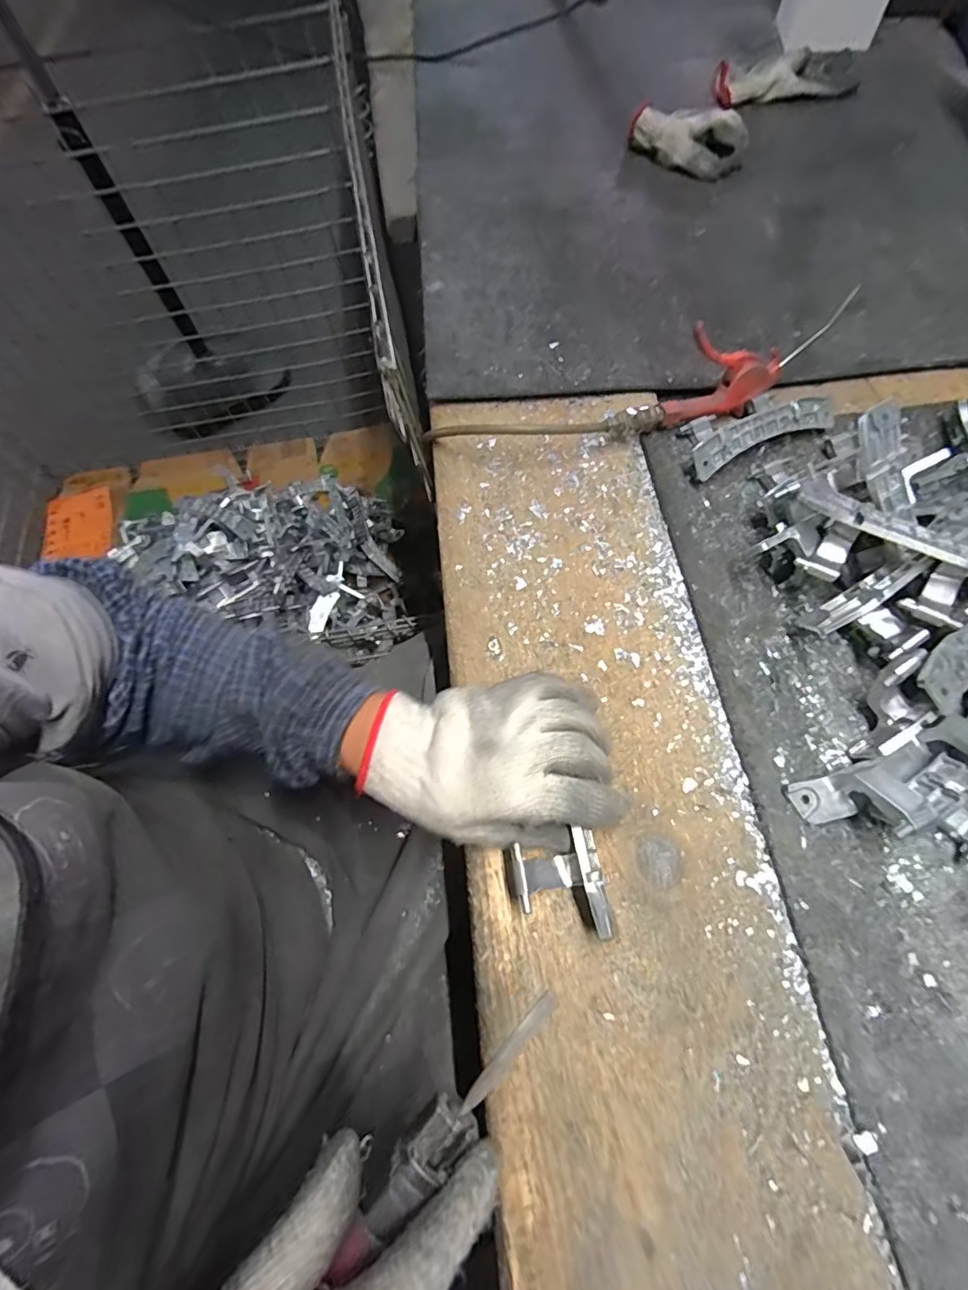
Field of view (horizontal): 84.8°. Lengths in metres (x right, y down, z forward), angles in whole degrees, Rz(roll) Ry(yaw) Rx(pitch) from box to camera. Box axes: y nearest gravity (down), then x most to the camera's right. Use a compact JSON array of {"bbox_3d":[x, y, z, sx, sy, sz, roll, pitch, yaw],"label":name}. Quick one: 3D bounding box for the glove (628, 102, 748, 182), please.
[{"bbox_3d":[0.277,-0.691,0.718,0.165,0.043,0.081,41,73,19],"label":"glove"}]

